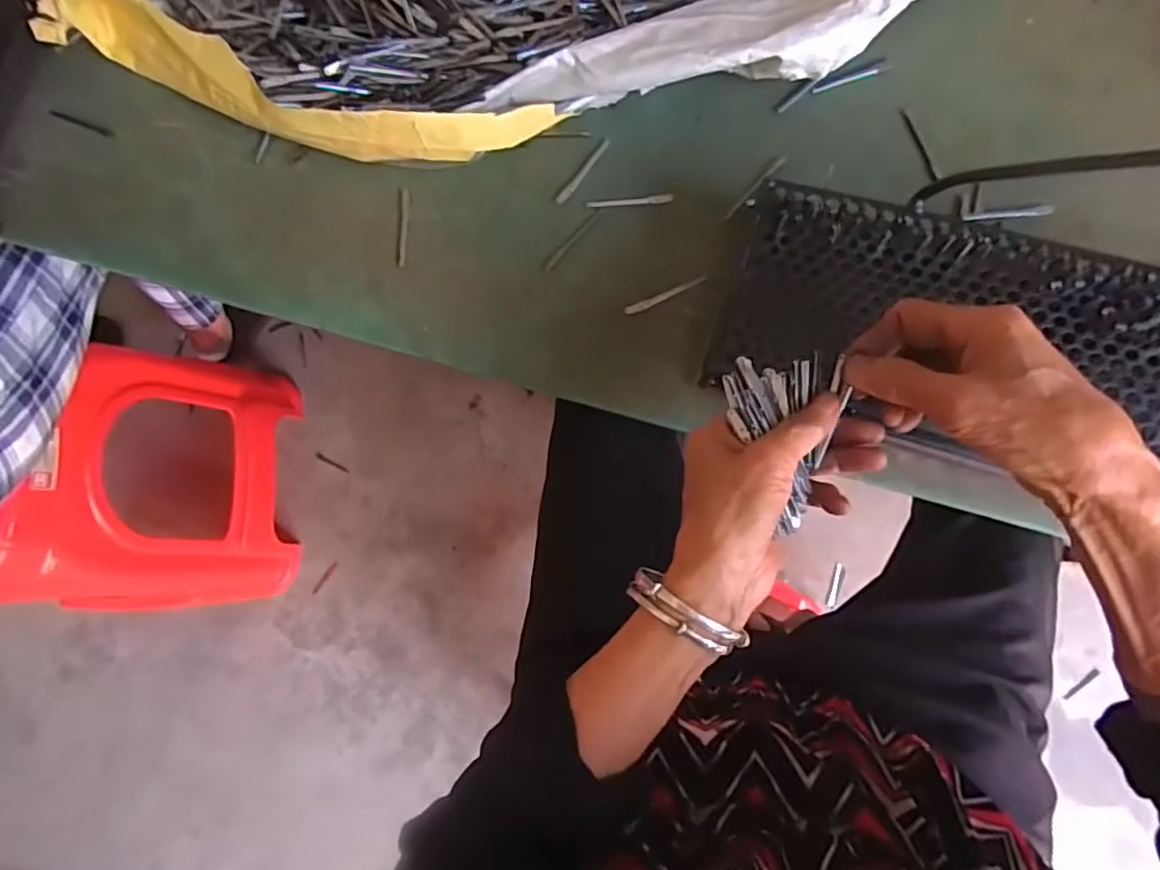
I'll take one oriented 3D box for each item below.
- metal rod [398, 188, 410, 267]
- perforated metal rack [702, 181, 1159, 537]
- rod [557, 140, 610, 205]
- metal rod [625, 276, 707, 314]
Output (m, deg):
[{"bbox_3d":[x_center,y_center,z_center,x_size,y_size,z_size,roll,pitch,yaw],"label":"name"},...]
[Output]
[{"bbox_3d":[-0.143,-0.169,0.504,0.007,0.004,0.066,0,84,6],"label":"metal rod"},{"bbox_3d":[0.368,-0.010,0.390,0.571,0.074,0.162,19,88,12],"label":"perforated metal rack"},{"bbox_3d":[0.004,-0.212,0.501,0.008,0.004,0.065,39,90,9],"label":"rod"},{"bbox_3d":[0.066,-0.108,0.480,0.065,0.006,0.007,-24,82,4],"label":"metal rod"}]

